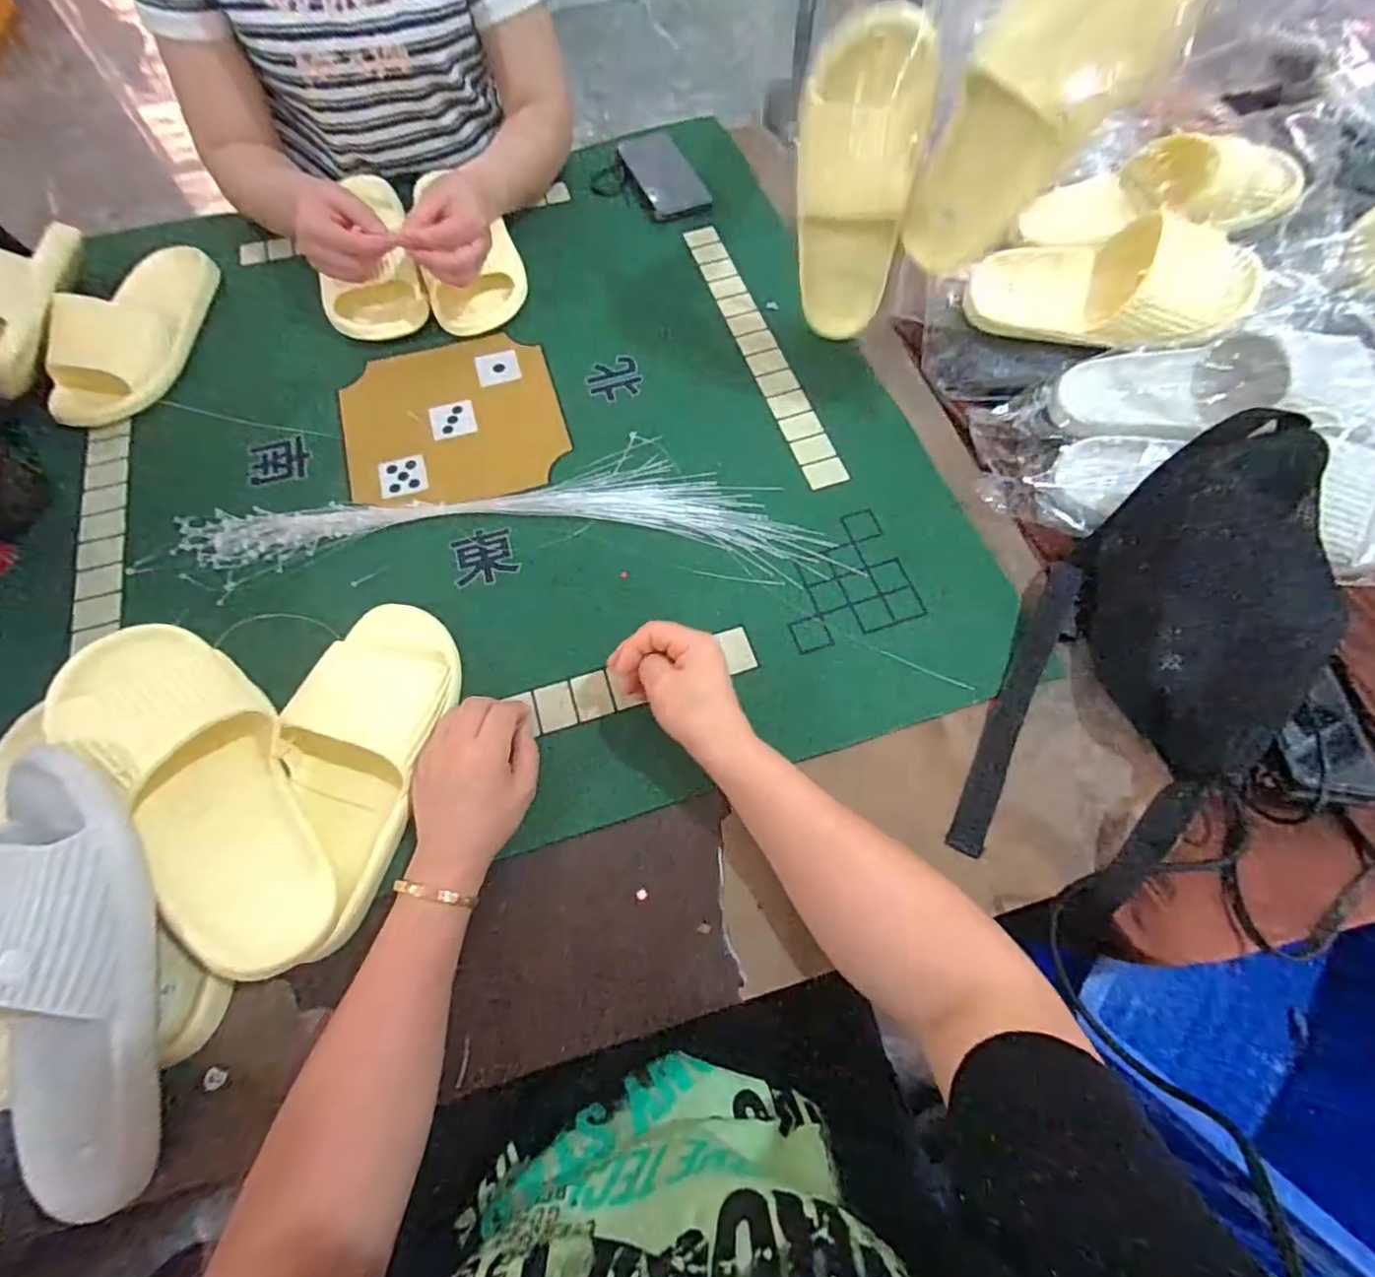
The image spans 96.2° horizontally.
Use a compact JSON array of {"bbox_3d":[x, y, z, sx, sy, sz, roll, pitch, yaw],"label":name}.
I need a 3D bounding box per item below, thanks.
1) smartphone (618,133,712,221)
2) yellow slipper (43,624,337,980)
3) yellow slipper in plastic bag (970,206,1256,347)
[{"bbox_3d":[-0.032,-0.582,0.776,0.072,0.013,0.160,-21,68,-10],"label":"smartphone"},{"bbox_3d":[-0.316,0.095,0.409,0.100,0.078,0.259,-31,83,-14],"label":"yellow slipper"},{"bbox_3d":[0.391,-0.322,0.568,0.241,0.090,0.079,13,65,22],"label":"yellow slipper in plastic bag"}]

